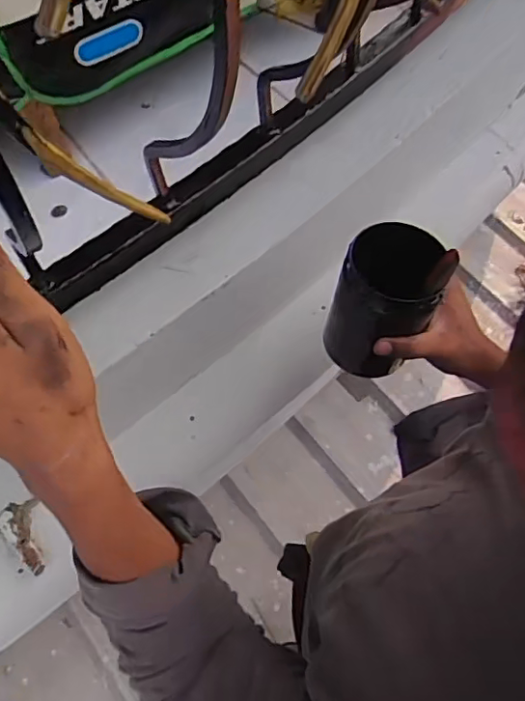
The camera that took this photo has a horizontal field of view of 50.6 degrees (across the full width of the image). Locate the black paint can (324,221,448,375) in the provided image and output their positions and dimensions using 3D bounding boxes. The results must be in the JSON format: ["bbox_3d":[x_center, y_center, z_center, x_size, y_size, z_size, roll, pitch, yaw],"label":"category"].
[{"bbox_3d":[0.106,-0.045,0.505,0.086,0.130,0.086,-2,59,3],"label":"black paint can"}]

